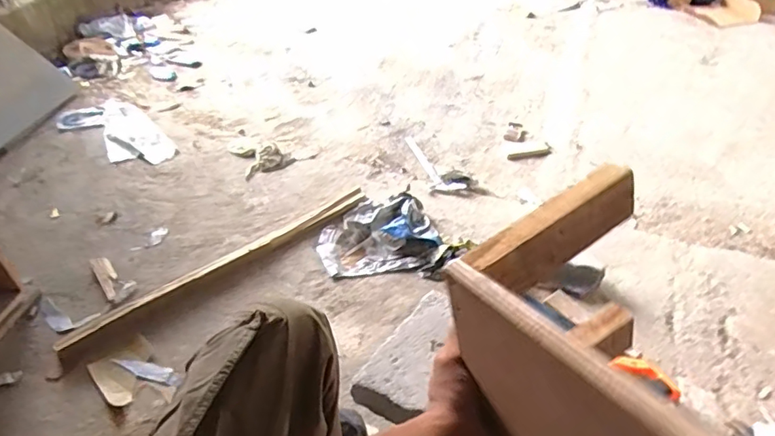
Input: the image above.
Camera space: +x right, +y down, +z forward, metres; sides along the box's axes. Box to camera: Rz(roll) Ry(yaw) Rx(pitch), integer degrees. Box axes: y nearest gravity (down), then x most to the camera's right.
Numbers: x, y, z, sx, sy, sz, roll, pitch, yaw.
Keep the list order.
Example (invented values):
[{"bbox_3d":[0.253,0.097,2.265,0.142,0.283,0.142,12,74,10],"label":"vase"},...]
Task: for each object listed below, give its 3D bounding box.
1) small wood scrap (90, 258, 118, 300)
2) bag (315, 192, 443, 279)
[{"bbox_3d":[-0.658,0.137,1.208,0.042,0.023,0.135,-28,49,-29],"label":"small wood scrap"},{"bbox_3d":[-0.026,0.033,1.328,0.302,0.064,0.260,-5,41,-6],"label":"bag"}]

